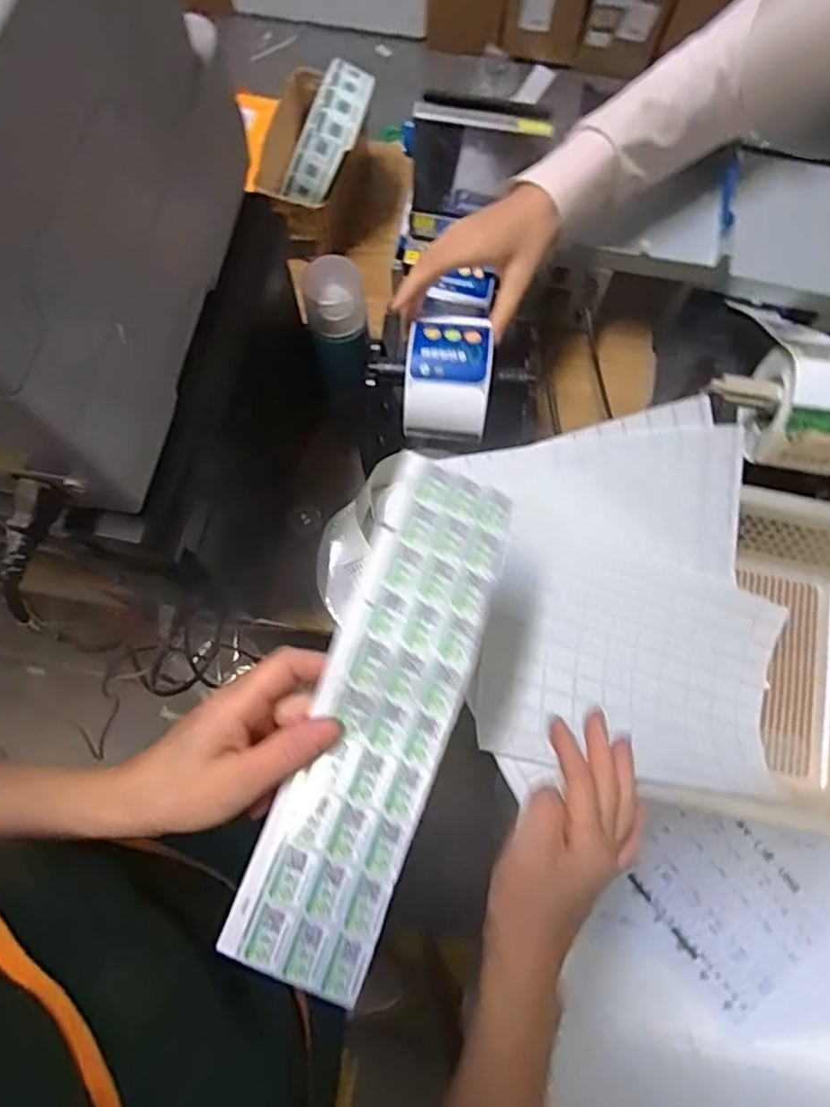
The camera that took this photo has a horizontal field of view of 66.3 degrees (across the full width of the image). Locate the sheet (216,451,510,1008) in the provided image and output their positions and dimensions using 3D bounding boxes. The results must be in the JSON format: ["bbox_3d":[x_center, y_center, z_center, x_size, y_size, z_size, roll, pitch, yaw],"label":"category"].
[{"bbox_3d":[-0.014,0.079,0.339,0.074,0.023,0.274,18,76,5],"label":"sheet"}]

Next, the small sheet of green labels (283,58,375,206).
[{"bbox_3d":[-0.086,-0.409,0.616,0.058,0.043,0.134,31,103,9],"label":"small sheet of green labels"}]

